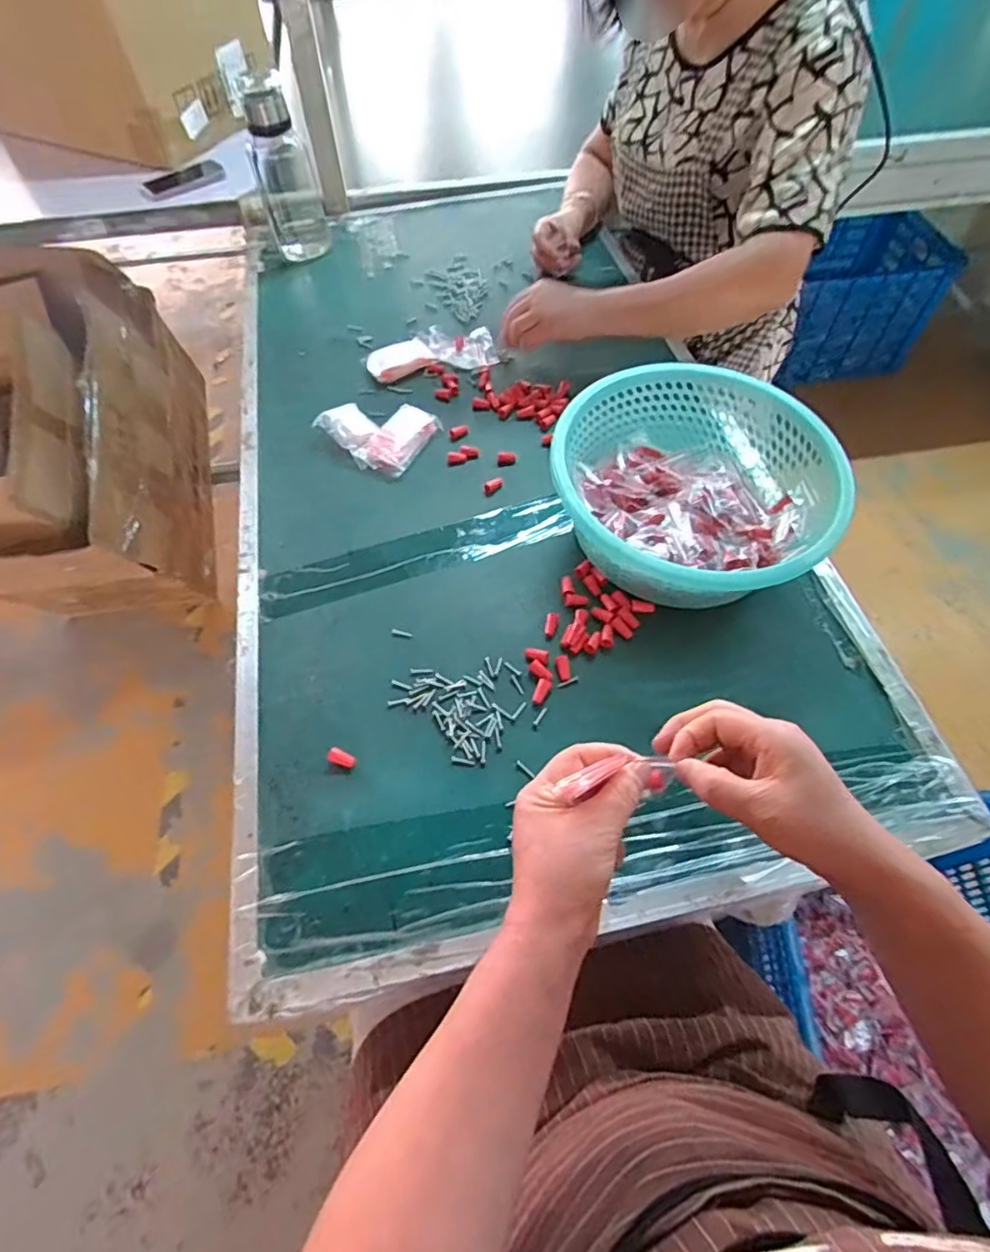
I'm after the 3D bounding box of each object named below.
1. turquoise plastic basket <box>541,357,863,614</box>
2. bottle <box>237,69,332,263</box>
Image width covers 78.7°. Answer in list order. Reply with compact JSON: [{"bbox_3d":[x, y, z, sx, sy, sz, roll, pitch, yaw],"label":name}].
[{"bbox_3d":[0.193,-0.128,0.608,0.262,0.117,0.255,-1,56,1],"label":"turquoise plastic basket"},{"bbox_3d":[-0.317,-0.681,0.921,0.088,0.228,0.077,-19,59,-11],"label":"bottle"}]

